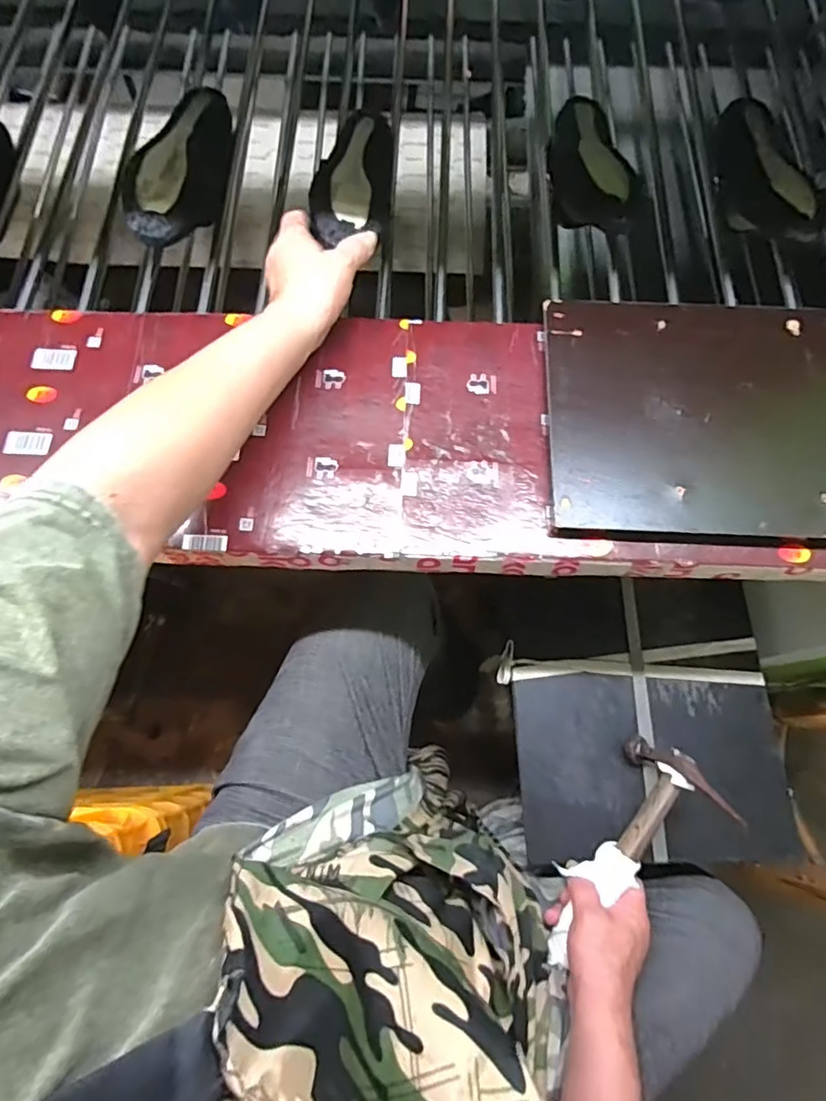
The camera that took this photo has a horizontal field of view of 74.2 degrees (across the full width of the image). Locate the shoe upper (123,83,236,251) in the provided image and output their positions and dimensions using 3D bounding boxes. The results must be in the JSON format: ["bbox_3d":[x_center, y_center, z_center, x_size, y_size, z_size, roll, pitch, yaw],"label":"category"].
[{"bbox_3d":[-0.268,-0.420,0.611,0.079,0.076,0.248,5,73,2],"label":"shoe upper"}]

